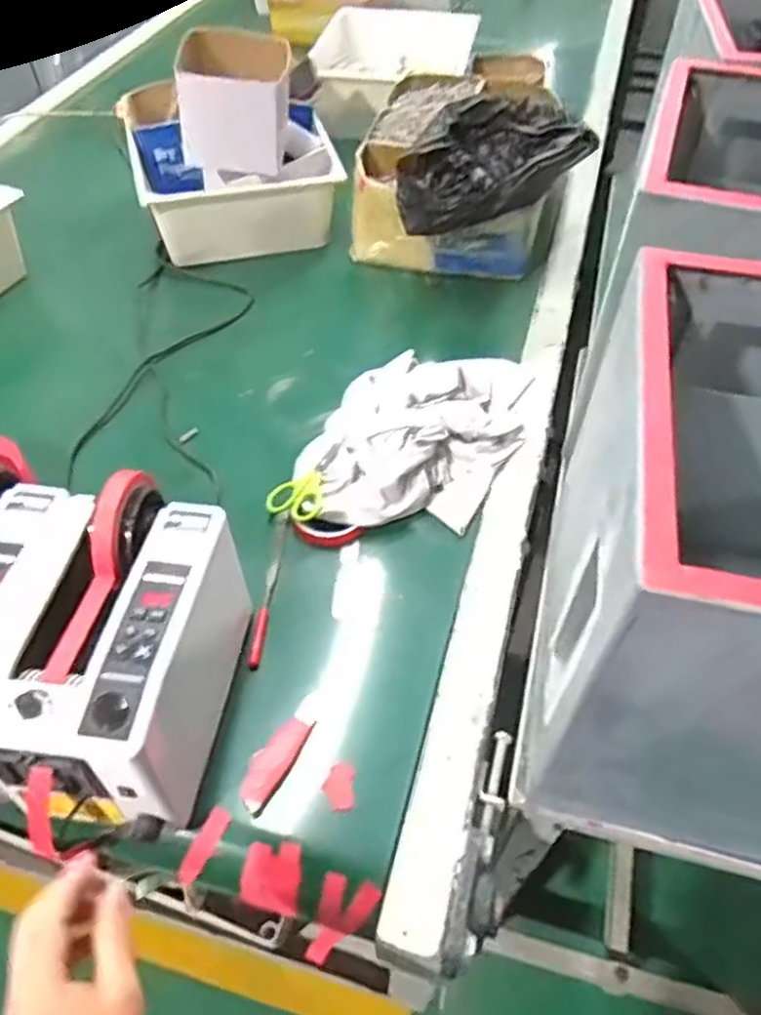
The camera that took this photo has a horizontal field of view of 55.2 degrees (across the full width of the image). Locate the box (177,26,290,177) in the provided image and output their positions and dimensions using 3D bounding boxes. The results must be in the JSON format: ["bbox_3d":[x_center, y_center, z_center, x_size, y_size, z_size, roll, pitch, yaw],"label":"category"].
[{"bbox_3d":[-0.190,-0.547,0.982,0.144,0.130,0.148,0,50,0],"label":"box"}]

